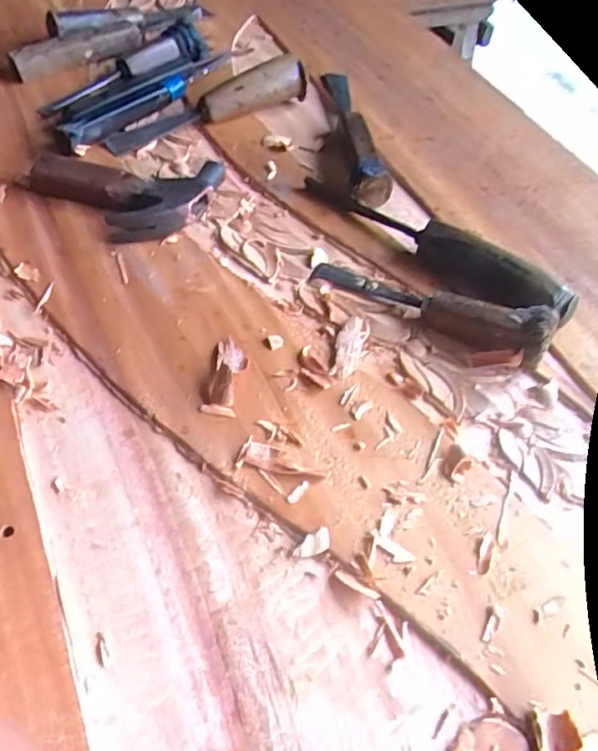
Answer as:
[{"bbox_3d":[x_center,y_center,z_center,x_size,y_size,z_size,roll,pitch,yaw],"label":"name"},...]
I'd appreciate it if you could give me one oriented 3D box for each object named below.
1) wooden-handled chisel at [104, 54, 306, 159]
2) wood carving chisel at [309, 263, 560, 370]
[{"bbox_3d":[-0.089,-0.263,0.538,0.202,0.043,0.032,-23,60,-19],"label":"wooden-handled chisel"},{"bbox_3d":[0.092,-0.056,0.409,0.175,0.044,0.034,24,57,12],"label":"wood carving chisel"}]

